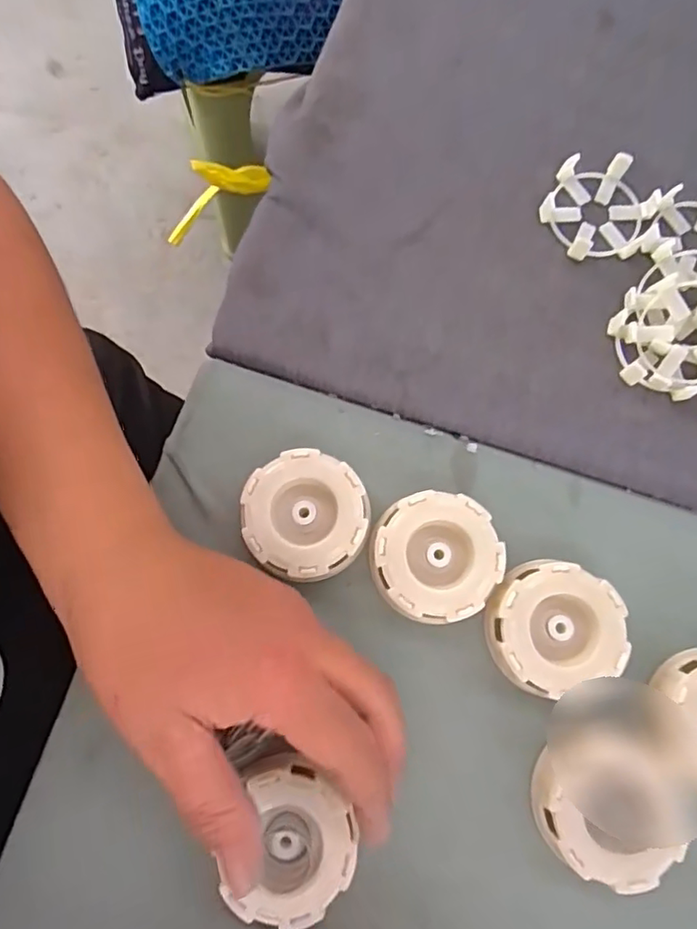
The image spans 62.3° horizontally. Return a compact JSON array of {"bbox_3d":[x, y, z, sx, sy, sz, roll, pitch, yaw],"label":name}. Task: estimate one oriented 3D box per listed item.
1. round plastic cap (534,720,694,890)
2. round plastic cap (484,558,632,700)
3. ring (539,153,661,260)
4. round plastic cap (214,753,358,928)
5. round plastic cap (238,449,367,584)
[{"bbox_3d":[0.114,0.151,0.256,0.059,0.021,0.060,0,79,0],"label":"round plastic cap"},{"bbox_3d":[0.096,0.075,0.271,0.060,0.014,0.056,0,79,0],"label":"round plastic cap"},{"bbox_3d":[0.136,-0.139,0.314,0.055,0.014,0.058,0,79,0],"label":"ring"},{"bbox_3d":[-0.024,0.164,0.252,0.052,0.018,0.060,14,80,3],"label":"round plastic cap"},{"bbox_3d":[-0.021,0.025,0.282,0.058,0.018,0.061,0,79,0],"label":"round plastic cap"}]

